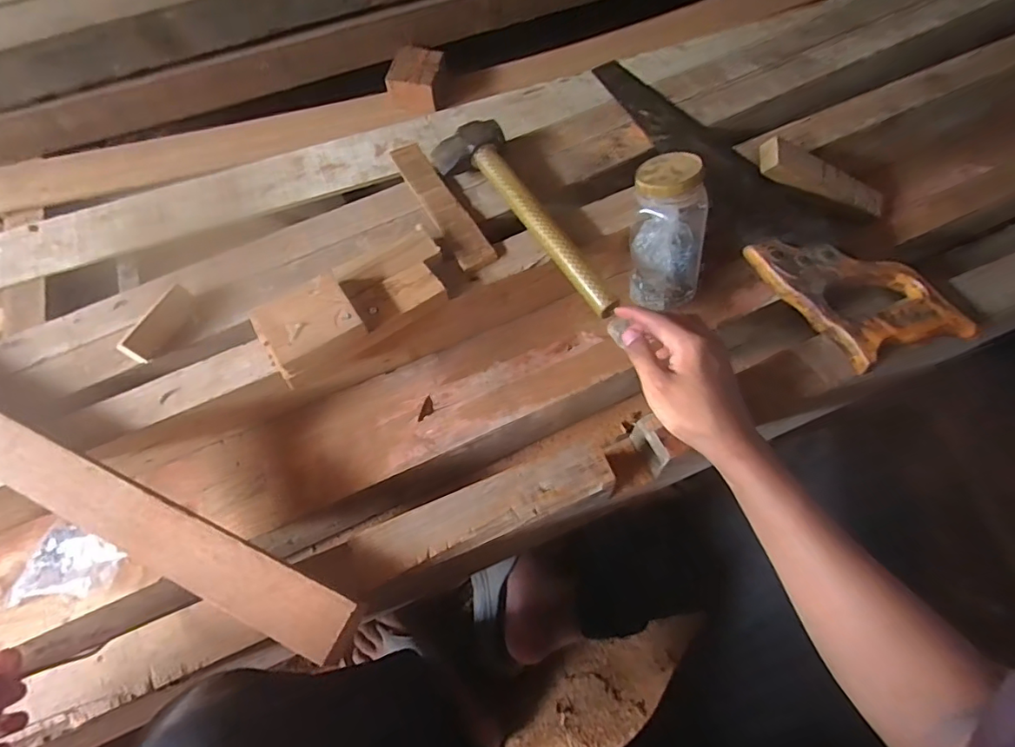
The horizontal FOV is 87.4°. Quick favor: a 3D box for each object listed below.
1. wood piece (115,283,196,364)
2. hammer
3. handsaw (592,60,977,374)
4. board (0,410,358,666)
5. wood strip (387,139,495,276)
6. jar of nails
[{"bbox_3d":[-0.354,-0.050,0.544,0.009,0.035,0.083,15,66,48],"label":"wood piece"},{"bbox_3d":[0.020,-0.171,0.588,0.083,0.043,0.300,-29,66,-13],"label":"hammer"},{"bbox_3d":[0.292,-0.234,0.615,0.159,0.037,0.523,-20,64,-8],"label":"handsaw"},{"bbox_3d":[-0.414,0.082,0.470,0.645,0.016,0.049,22,66,12],"label":"board"},{"bbox_3d":[-0.081,-0.203,0.624,0.039,0.015,0.221,-26,65,-11],"label":"wood strip"},{"bbox_3d":[0.172,-0.153,0.569,0.074,0.154,0.060,-16,43,-7],"label":"jar of nails"}]

